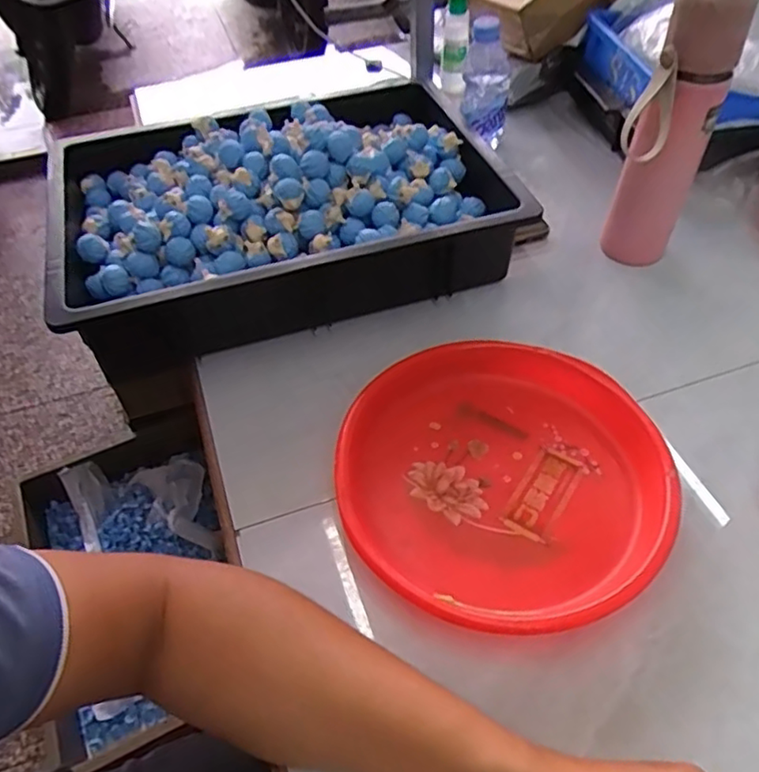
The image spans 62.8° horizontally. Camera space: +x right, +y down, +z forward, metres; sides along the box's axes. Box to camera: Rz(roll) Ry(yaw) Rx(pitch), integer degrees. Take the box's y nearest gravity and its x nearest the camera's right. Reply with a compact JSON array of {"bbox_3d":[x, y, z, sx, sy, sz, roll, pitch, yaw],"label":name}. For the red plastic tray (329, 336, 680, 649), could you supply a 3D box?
[{"bbox_3d":[0.093,0.067,0.488,0.238,0.042,0.247,-9,49,-4],"label":"red plastic tray"}]

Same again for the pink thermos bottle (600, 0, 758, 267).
[{"bbox_3d":[0.266,-0.222,0.587,0.070,0.262,0.061,25,55,23],"label":"pink thermos bottle"}]

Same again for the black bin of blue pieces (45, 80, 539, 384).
[{"bbox_3d":[-0.103,-0.191,0.658,0.443,0.105,0.291,-16,50,-10],"label":"black bin of blue pieces"}]

